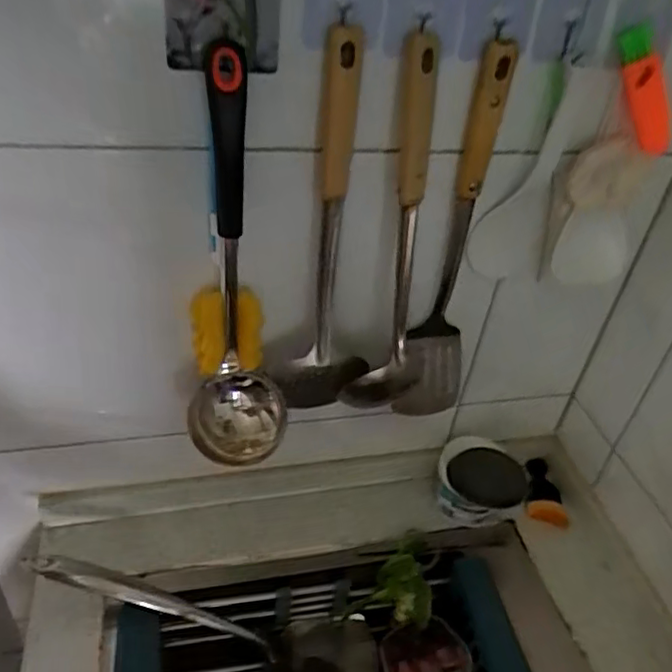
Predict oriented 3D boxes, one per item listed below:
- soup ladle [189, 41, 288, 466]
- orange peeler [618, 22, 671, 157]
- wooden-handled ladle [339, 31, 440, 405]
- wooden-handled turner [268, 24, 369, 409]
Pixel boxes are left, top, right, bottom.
[{"bbox_3d":[-0.075,-0.041,0.483,0.082,0.309,0.099,2,39,-6],"label":"soup ladle"},{"bbox_3d":[0.249,-0.194,0.505,0.028,0.107,0.017,-21,35,19],"label":"orange peeler"},{"bbox_3d":[0.060,-0.069,0.520,0.060,0.317,0.071,15,39,10],"label":"wooden-handled ladle"},{"bbox_3d":[-0.004,-0.068,0.528,0.083,0.338,0.062,9,39,2],"label":"wooden-handled turner"}]

